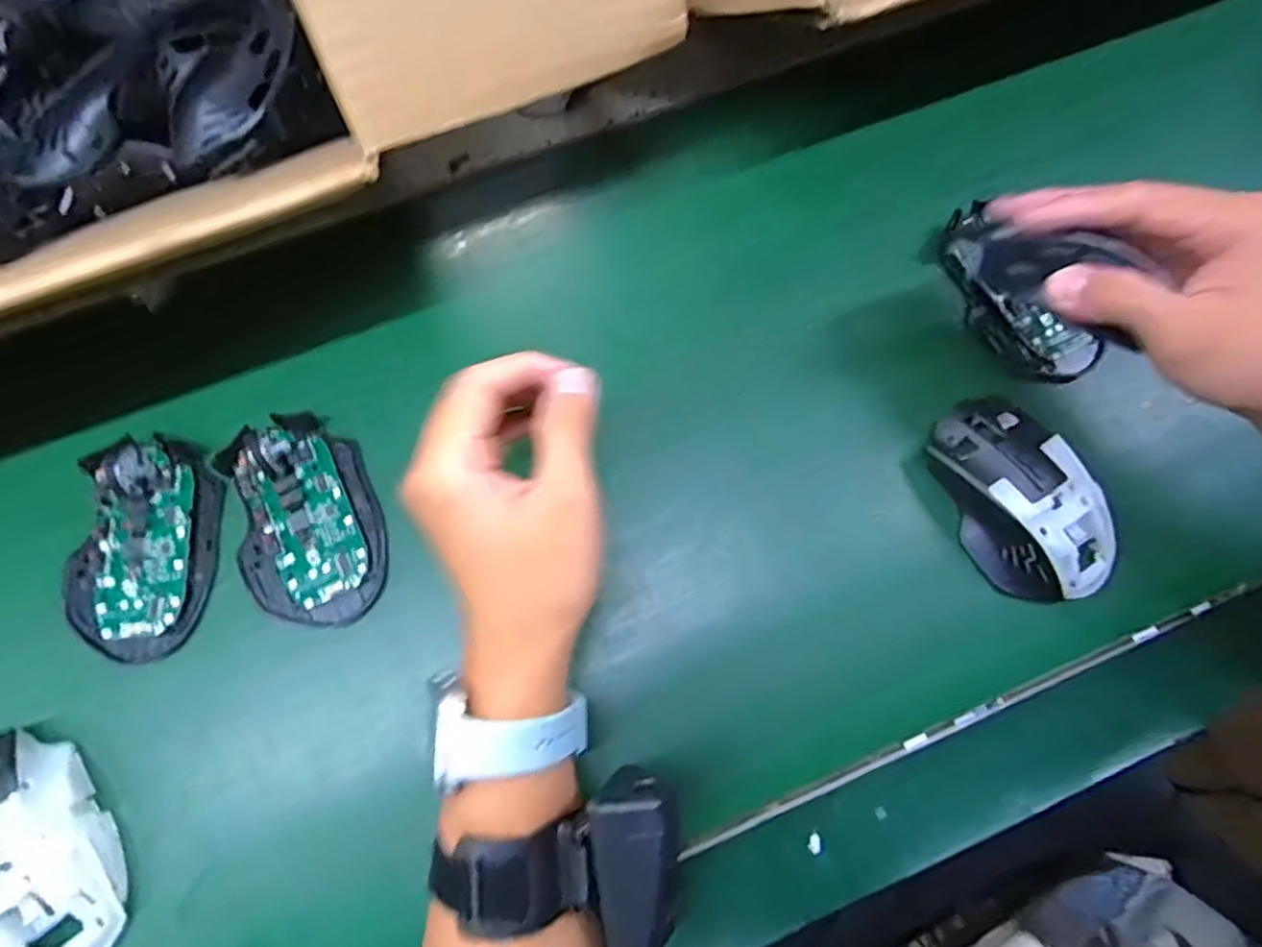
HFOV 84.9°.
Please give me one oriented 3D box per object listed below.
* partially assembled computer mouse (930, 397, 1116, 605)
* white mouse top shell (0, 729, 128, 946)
[{"bbox_3d":[0.208,0.013,0.366,0.062,0.033,0.114,-31,78,-9],"label":"partially assembled computer mouse"},{"bbox_3d":[-0.278,0.173,0.313,0.063,0.030,0.111,-41,80,-11],"label":"white mouse top shell"}]

